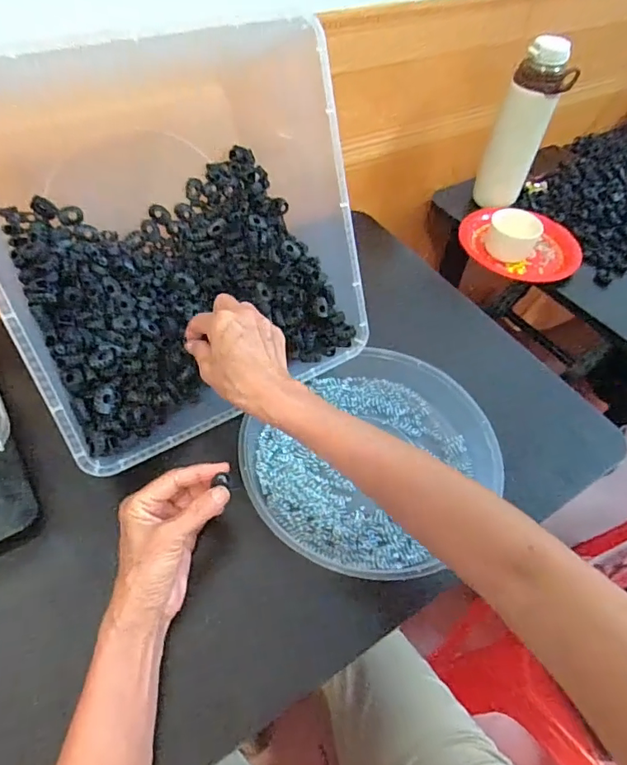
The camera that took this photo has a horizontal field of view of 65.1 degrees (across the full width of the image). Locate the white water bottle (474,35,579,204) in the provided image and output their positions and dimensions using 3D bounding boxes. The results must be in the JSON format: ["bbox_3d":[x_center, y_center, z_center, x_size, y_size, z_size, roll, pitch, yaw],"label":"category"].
[{"bbox_3d":[0.287,-0.348,0.682,0.070,0.204,0.071,20,53,10],"label":"white water bottle"}]

